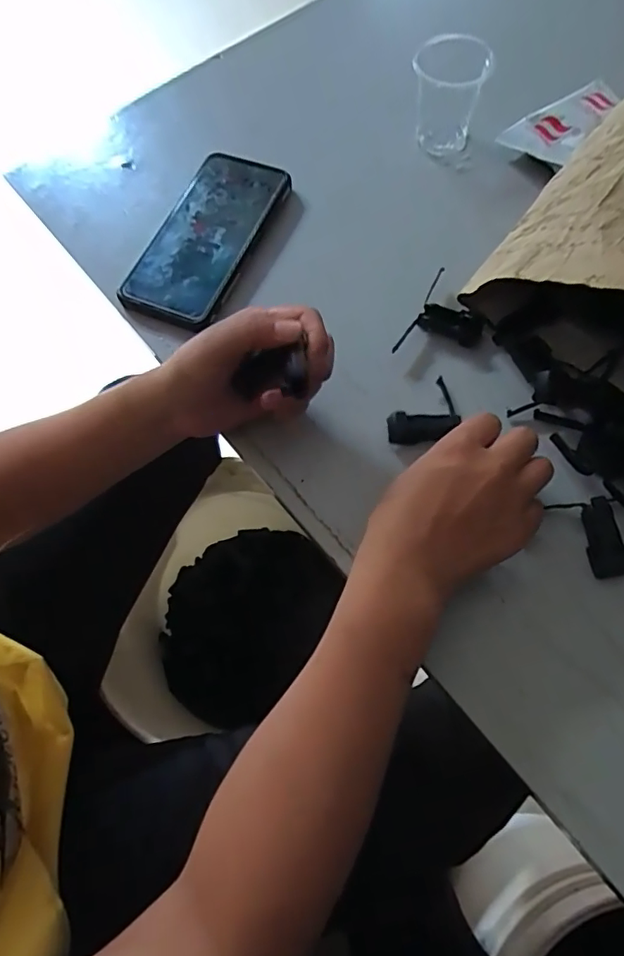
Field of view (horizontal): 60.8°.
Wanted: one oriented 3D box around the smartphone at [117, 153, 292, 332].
[{"bbox_3d":[-0.082,-0.193,0.423,0.078,0.017,0.158,22,71,11],"label":"smartphone"}]

